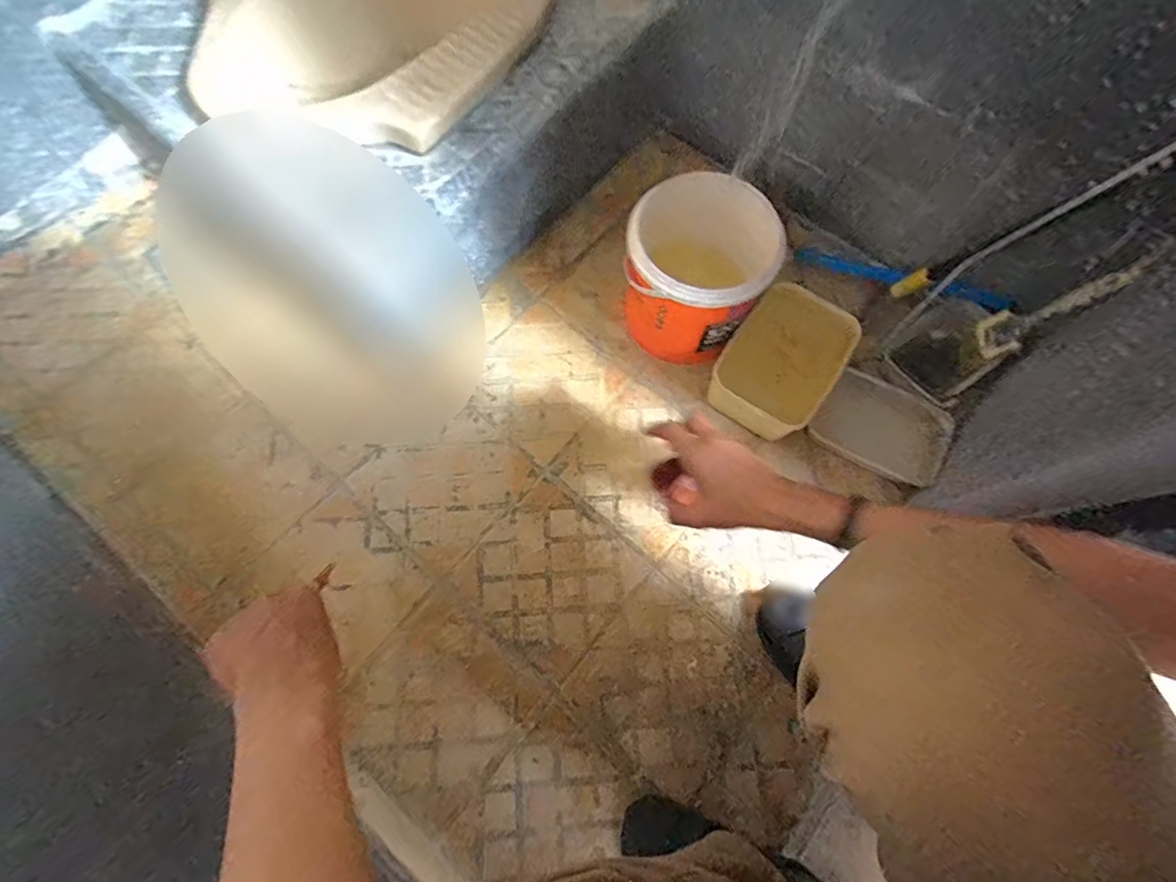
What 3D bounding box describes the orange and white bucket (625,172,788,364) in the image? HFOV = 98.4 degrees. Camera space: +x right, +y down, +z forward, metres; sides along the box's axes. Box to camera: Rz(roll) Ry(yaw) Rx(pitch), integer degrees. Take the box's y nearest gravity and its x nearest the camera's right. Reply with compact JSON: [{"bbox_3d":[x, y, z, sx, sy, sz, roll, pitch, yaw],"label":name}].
[{"bbox_3d":[0.145,-0.224,0.704,0.173,0.201,0.172,0,71,-1],"label":"orange and white bucket"}]

